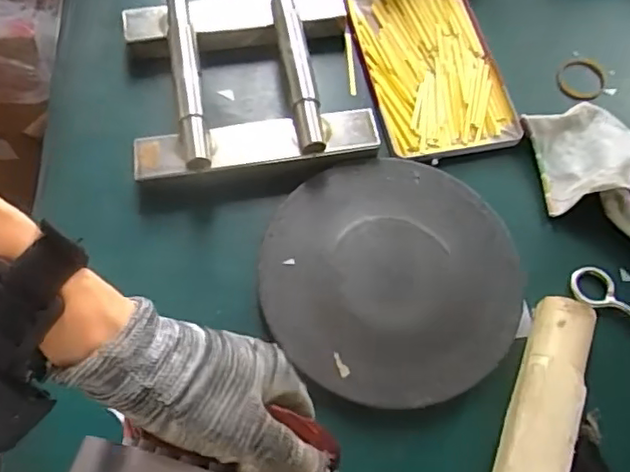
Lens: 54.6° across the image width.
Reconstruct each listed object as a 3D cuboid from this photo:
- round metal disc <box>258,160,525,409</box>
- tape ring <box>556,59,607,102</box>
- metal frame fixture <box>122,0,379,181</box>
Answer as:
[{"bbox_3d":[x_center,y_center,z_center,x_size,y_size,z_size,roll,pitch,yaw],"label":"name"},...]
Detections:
[{"bbox_3d":[0.057,0.028,0.461,0.185,0.012,0.190,1,64,-2],"label":"round metal disc"},{"bbox_3d":[0.244,-0.143,0.561,0.043,0.013,0.042,1,64,-2],"label":"tape ring"},{"bbox_3d":[-0.058,-0.140,0.521,0.196,0.040,0.182,-8,65,-6],"label":"metal frame fixture"}]

